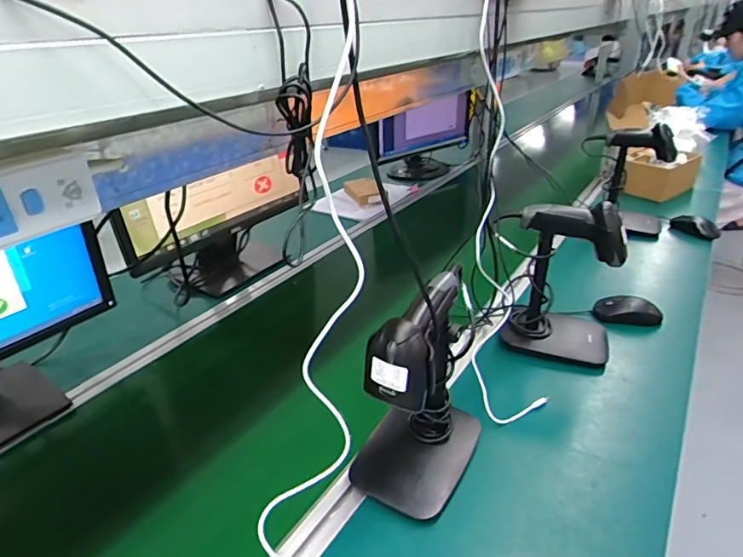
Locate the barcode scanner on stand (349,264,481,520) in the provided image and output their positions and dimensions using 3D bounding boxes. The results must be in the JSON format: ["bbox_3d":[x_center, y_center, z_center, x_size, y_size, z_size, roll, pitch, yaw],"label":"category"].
[{"bbox_3d":[0.058,0.124,0.548,0.112,0.230,0.158,17,34,30],"label":"barcode scanner on stand"}]

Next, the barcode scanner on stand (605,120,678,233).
[{"bbox_3d":[0.624,-0.240,1.151,0.166,0.234,0.118,13,32,25],"label":"barcode scanner on stand"}]

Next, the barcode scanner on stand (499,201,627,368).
[{"bbox_3d":[0.300,-0.001,0.747,0.158,0.229,0.124,9,31,19],"label":"barcode scanner on stand"}]

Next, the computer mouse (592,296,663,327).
[{"bbox_3d":[0.456,0.056,0.859,0.101,0.030,0.060,3,29,9],"label":"computer mouse"}]

